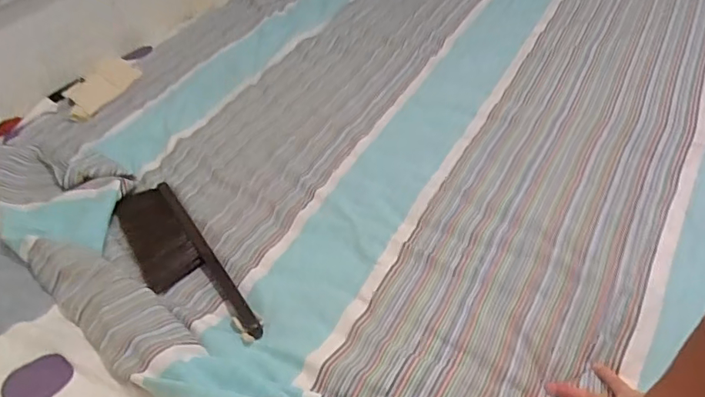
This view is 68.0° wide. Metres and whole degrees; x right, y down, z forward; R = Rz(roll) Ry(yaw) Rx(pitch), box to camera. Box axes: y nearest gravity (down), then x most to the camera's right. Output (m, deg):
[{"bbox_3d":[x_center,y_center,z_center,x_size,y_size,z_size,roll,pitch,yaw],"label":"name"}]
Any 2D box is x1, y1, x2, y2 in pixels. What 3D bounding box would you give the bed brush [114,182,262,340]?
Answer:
[{"bbox_3d":[-0.249,0.081,0.727,0.092,0.021,0.360,-30,46,-19],"label":"bed brush"}]

